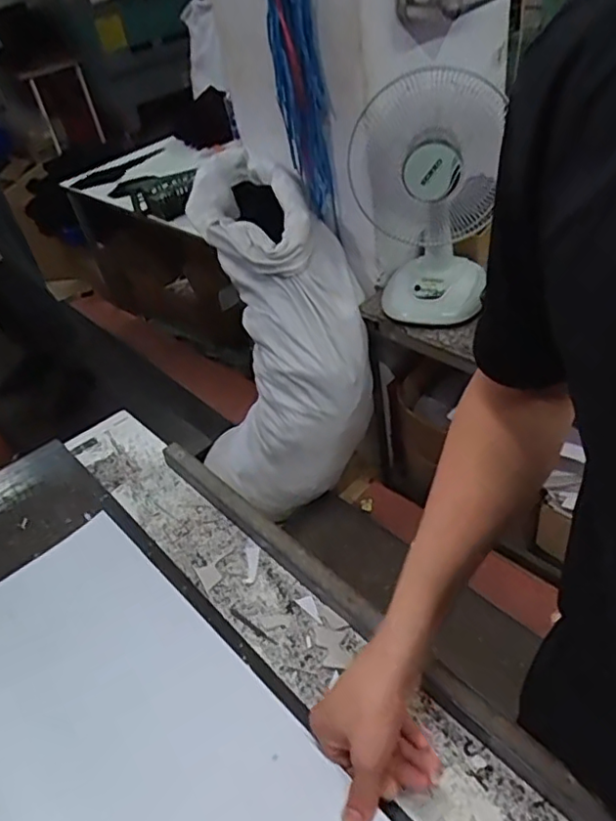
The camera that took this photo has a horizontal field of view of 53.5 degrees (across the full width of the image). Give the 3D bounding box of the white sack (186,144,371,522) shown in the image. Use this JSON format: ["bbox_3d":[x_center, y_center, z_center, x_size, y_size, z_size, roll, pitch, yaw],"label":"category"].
[{"bbox_3d":[-0.079,-0.180,1.691,0.435,0.826,0.534,-13,41,-2],"label":"white sack"}]

